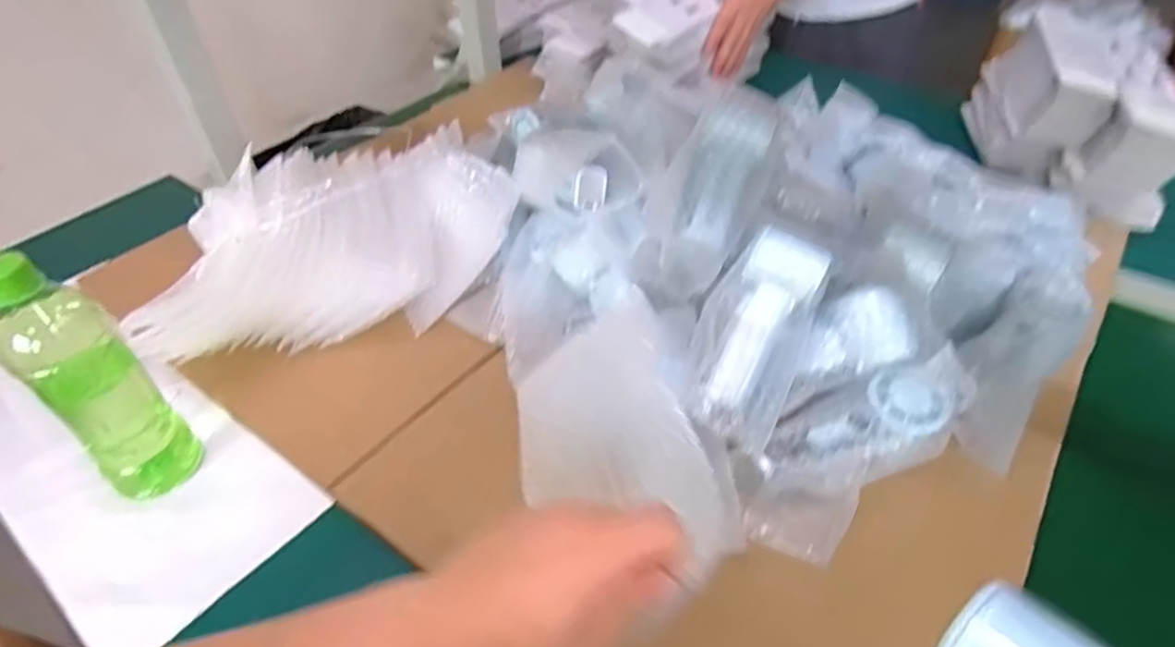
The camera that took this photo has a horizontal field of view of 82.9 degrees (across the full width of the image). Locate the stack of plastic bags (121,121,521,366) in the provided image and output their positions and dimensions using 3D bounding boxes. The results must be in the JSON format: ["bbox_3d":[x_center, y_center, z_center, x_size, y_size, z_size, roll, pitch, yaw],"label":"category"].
[{"bbox_3d":[-0.250,-0.088,0.651,0.359,0.065,0.223,-21,64,-17],"label":"stack of plastic bags"}]

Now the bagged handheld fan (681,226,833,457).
[{"bbox_3d":[0.122,0.008,0.503,0.085,0.039,0.170,18,70,21],"label":"bagged handheld fan"}]

